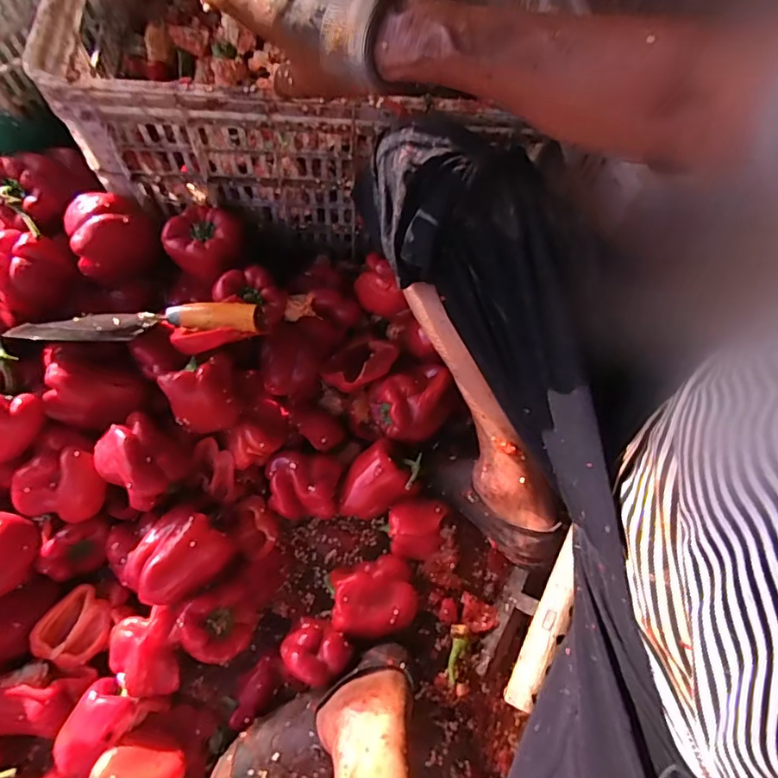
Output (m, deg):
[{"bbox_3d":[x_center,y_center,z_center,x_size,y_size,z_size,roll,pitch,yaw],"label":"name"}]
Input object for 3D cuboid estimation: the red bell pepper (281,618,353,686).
[{"bbox_3d":[-0.079,0.284,0.563,0.064,0.068,0.065,41,75,11],"label":"red bell pepper"}]

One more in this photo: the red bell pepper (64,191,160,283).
[{"bbox_3d":[-0.323,-0.180,0.611,0.087,0.076,0.084,1,71,-2],"label":"red bell pepper"}]

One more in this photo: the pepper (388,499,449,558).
[{"bbox_3d":[0.032,0.167,0.619,0.065,0.049,0.066,4,71,-1],"label":"pepper"}]

